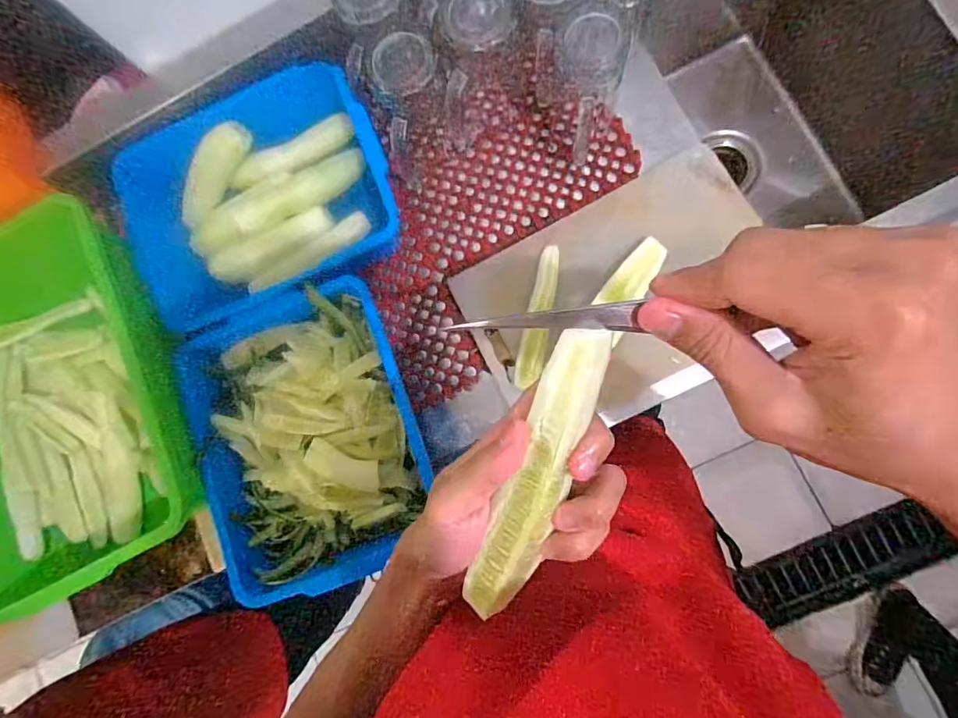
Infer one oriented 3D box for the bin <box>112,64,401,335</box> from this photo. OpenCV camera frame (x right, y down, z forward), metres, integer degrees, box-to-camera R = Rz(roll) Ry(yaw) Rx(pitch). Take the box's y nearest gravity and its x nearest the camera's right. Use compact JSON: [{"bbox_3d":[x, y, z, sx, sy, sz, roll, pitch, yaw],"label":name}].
[{"bbox_3d":[-0.257,-0.193,0.571,0.301,0.085,0.268,-21,83,5],"label":"bin"}]

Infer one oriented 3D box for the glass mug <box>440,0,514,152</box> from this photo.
[{"bbox_3d":[-0.004,-0.321,0.545,0.064,0.149,0.105,18,88,8],"label":"glass mug"}]

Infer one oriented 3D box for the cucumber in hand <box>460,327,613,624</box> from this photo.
[{"bbox_3d":[0.029,0.061,0.235,0.028,0.014,0.161,20,108,8],"label":"cucumber in hand"}]

